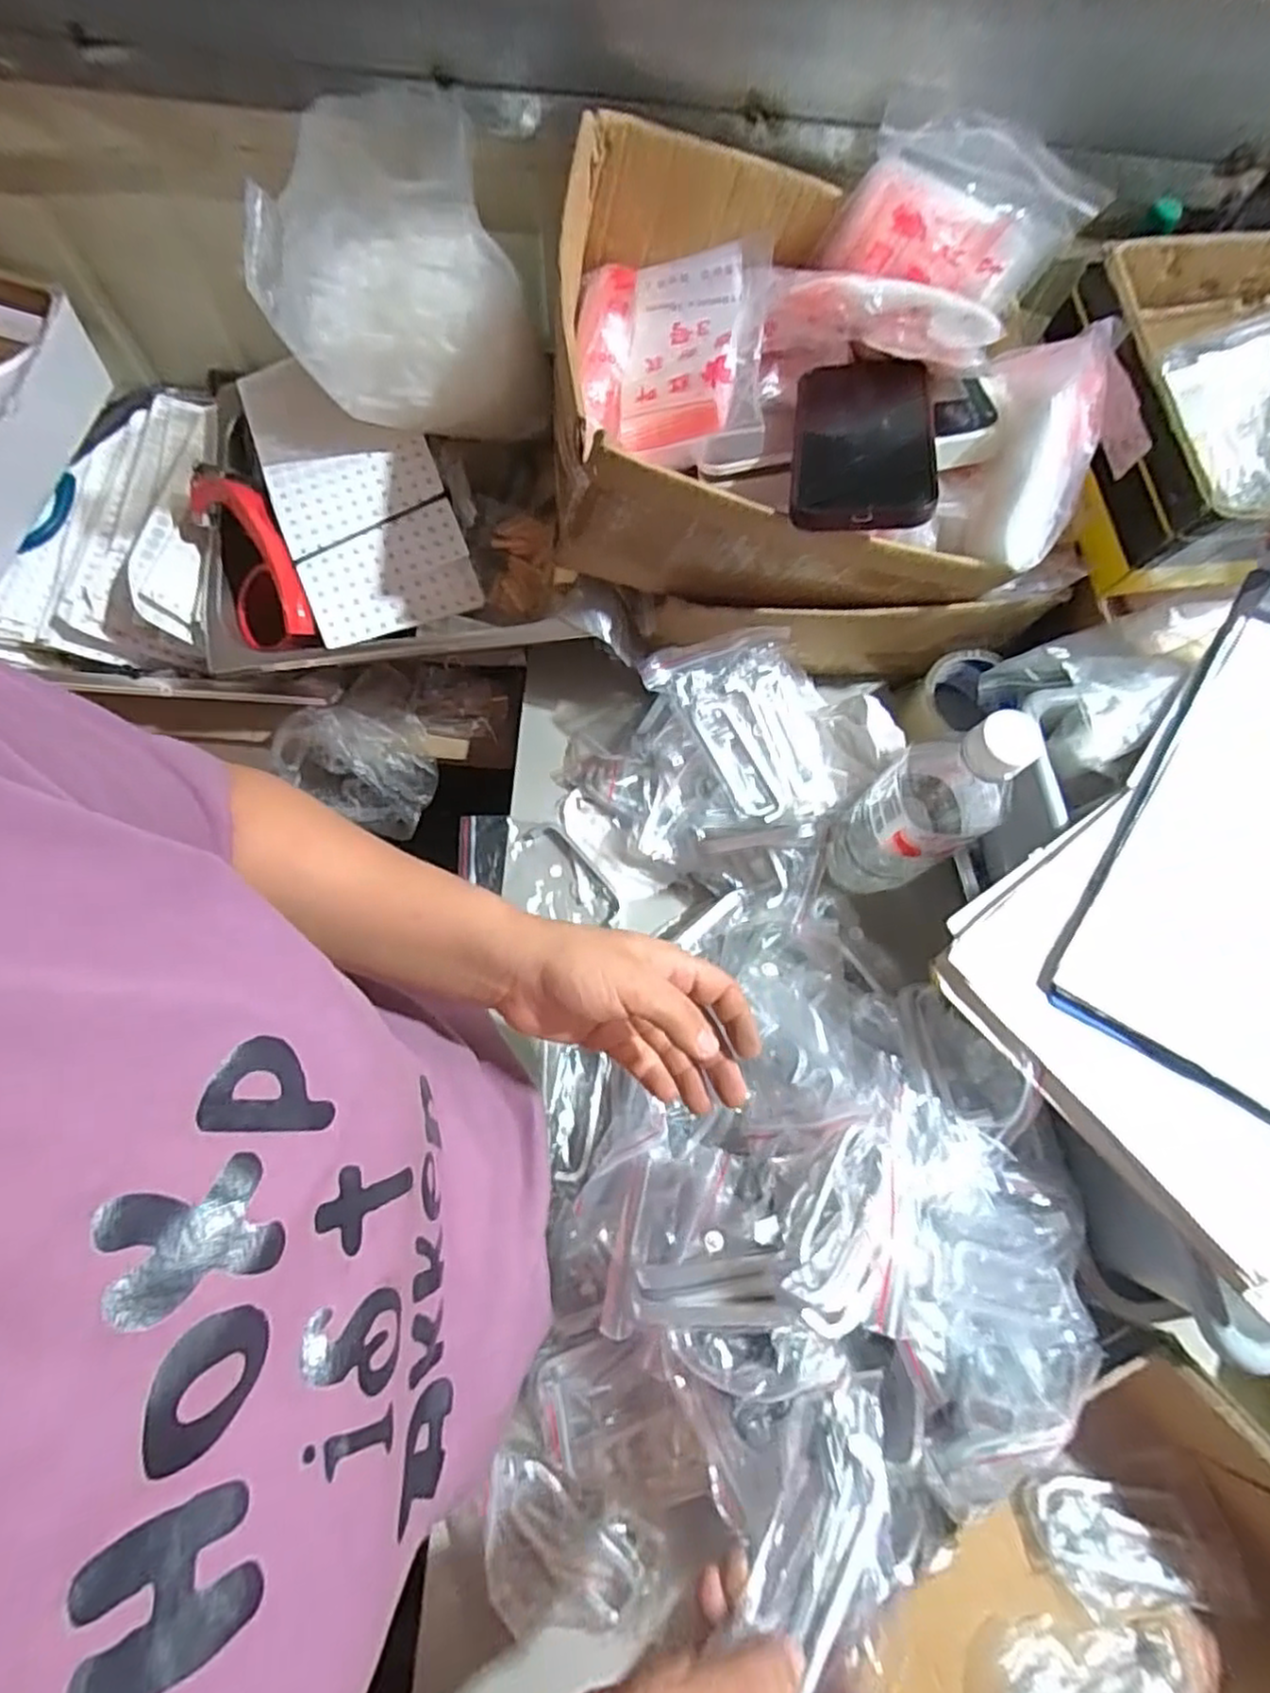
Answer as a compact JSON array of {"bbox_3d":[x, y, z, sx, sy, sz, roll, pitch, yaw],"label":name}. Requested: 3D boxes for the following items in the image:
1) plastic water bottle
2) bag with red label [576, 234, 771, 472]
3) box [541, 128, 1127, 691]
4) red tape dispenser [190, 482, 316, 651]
[{"bbox_3d":[0.193,-0.024,0.482,0.070,0.226,0.068,1,72,-2],"label":"plastic water bottle"},{"bbox_3d":[0.035,-0.335,0.489,0.105,0.035,0.162,-2,76,20],"label":"bag with red label"},{"bbox_3d":[0.117,-0.304,0.526,0.349,0.207,0.296,-5,73,-4],"label":"box"},{"bbox_3d":[-0.299,-0.220,0.556,0.059,0.033,0.137,-26,95,-10],"label":"red tape dispenser"}]

